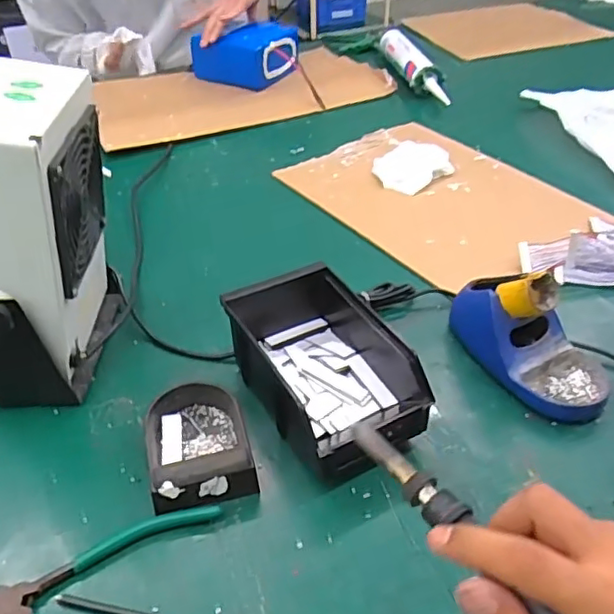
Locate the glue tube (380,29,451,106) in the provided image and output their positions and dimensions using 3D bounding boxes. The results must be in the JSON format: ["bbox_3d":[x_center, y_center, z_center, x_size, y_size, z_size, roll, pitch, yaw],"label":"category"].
[{"bbox_3d":[0.182,-0.420,1.039,0.041,0.044,0.274,-10,41,-11],"label":"glue tube"}]

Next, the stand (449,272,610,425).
[{"bbox_3d":[0.198,0.019,0.526,0.084,0.086,0.153,-21,44,-23],"label":"stand"}]

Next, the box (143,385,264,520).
[{"bbox_3d":[-0.086,0.104,0.467,0.077,0.035,0.105,-11,41,-13],"label":"box"}]

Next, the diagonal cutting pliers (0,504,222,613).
[{"bbox_3d":[-0.139,0.178,0.394,0.144,0.010,0.114,3,40,5],"label":"diagonal cutting pliers"}]

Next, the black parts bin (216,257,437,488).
[{"bbox_3d":[0.017,0.044,0.507,0.122,0.075,0.185,-20,44,-22],"label":"black parts bin"}]

